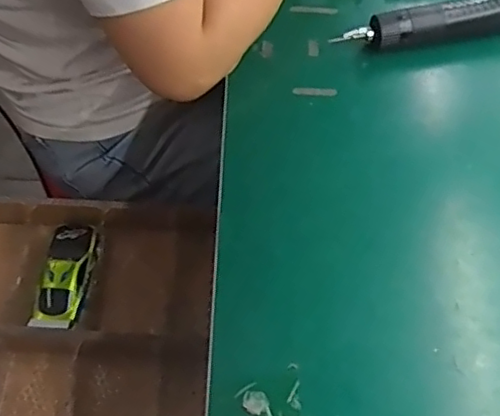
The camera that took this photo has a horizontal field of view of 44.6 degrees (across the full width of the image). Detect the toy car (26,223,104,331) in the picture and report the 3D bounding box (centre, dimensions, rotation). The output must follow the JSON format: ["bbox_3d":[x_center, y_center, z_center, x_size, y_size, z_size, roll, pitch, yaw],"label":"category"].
[{"bbox_3d":[-0.189,0.066,0.632,0.051,0.029,0.125,4,58,2],"label":"toy car"}]

